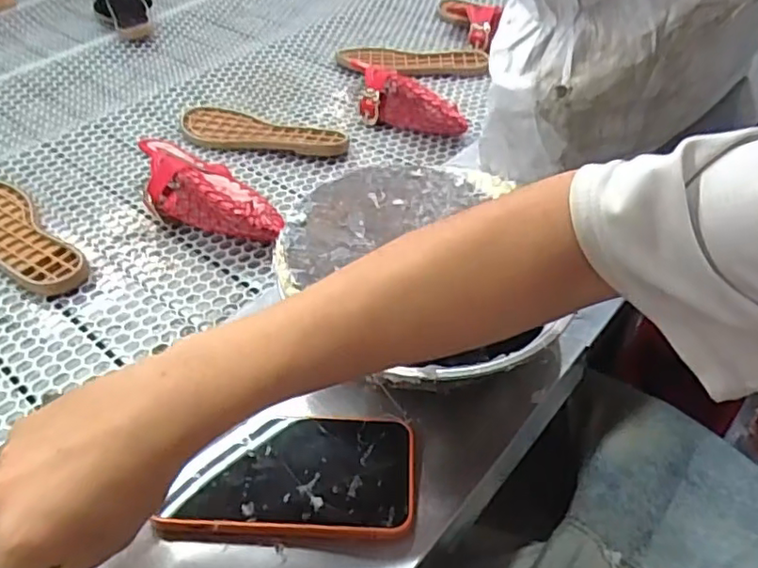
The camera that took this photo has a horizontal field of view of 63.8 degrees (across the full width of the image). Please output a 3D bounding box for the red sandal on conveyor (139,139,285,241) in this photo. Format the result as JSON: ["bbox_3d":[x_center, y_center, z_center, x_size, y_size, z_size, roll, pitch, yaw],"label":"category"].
[{"bbox_3d":[-0.187,-0.096,0.631,0.203,0.057,0.090,31,53,26],"label":"red sandal on conveyor"}]

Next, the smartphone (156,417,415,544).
[{"bbox_3d":[-0.053,0.123,0.390,0.149,0.011,0.084,1,45,0],"label":"smartphone"}]

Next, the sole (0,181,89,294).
[{"bbox_3d":[-0.366,-0.048,0.605,0.215,0.015,0.074,35,54,29],"label":"sole"}]

